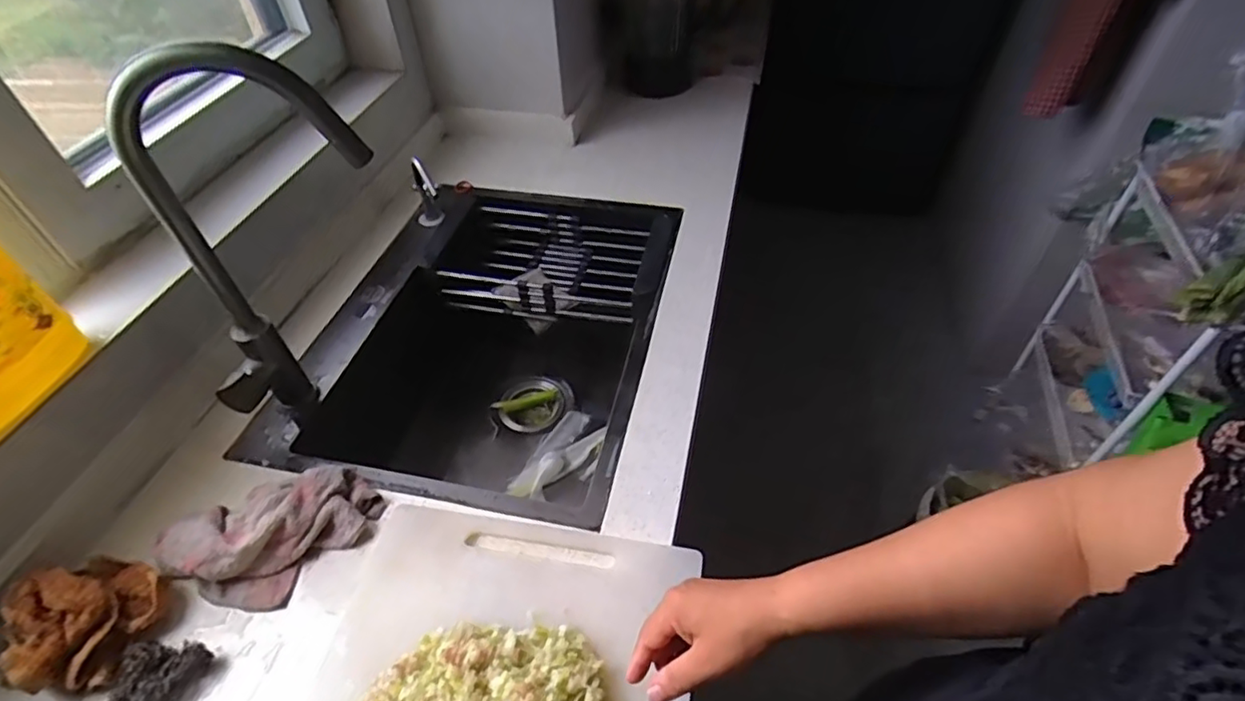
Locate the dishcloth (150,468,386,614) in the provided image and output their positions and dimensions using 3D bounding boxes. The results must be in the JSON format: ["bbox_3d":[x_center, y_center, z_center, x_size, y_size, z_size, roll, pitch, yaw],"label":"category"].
[{"bbox_3d":[-0.370,0.182,0.641,0.138,0.041,0.194,35,58,29],"label":"dishcloth"}]

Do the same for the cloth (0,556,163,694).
[{"bbox_3d":[-0.506,0.252,0.569,0.103,0.075,0.119,9,49,11],"label":"cloth"}]

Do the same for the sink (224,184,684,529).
[{"bbox_3d":[-0.186,0.016,0.998,0.471,0.259,0.637,8,48,10],"label":"sink"}]

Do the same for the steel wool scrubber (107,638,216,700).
[{"bbox_3d":[-0.422,0.300,0.553,0.075,0.034,0.066,4,48,6],"label":"steel wool scrubber"}]

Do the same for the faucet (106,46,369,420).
[{"bbox_3d":[-0.365,-0.090,0.655,0.245,0.440,0.058,-23,50,-17],"label":"faucet"}]

